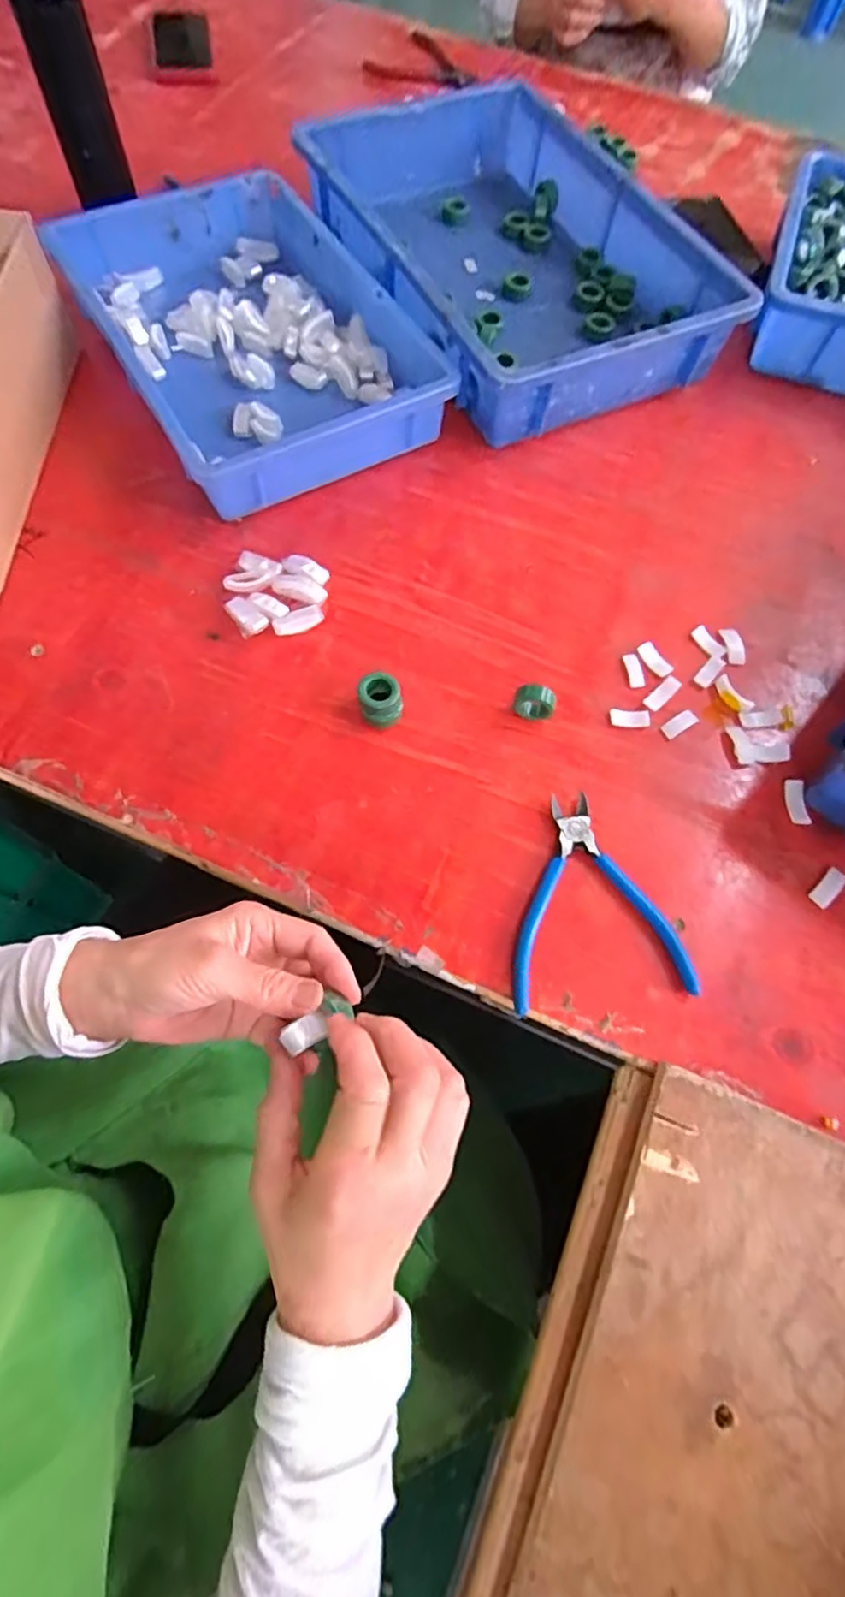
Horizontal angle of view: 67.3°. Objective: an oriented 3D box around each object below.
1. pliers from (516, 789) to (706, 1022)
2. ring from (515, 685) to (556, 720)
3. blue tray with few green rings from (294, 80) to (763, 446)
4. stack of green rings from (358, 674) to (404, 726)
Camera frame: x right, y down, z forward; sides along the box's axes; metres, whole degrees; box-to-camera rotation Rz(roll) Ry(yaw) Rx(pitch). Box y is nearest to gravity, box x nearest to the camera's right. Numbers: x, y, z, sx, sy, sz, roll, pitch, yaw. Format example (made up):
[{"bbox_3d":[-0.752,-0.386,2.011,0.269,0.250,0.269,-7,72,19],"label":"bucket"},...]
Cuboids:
[{"bbox_3d":[0.113,0.065,0.428,0.117,0.012,0.138,-3,67,-5],"label":"pliers"},{"bbox_3d":[0.083,-0.071,0.474,0.030,0.026,0.016,10,66,1],"label":"ring"},{"bbox_3d":[0.089,-0.564,0.656,0.290,0.076,0.436,-22,70,-12],"label":"blue tray with few green rings"},{"bbox_3d":[-0.032,-0.072,0.469,0.029,0.027,0.031,-10,68,-7],"label":"stack of green rings"}]

